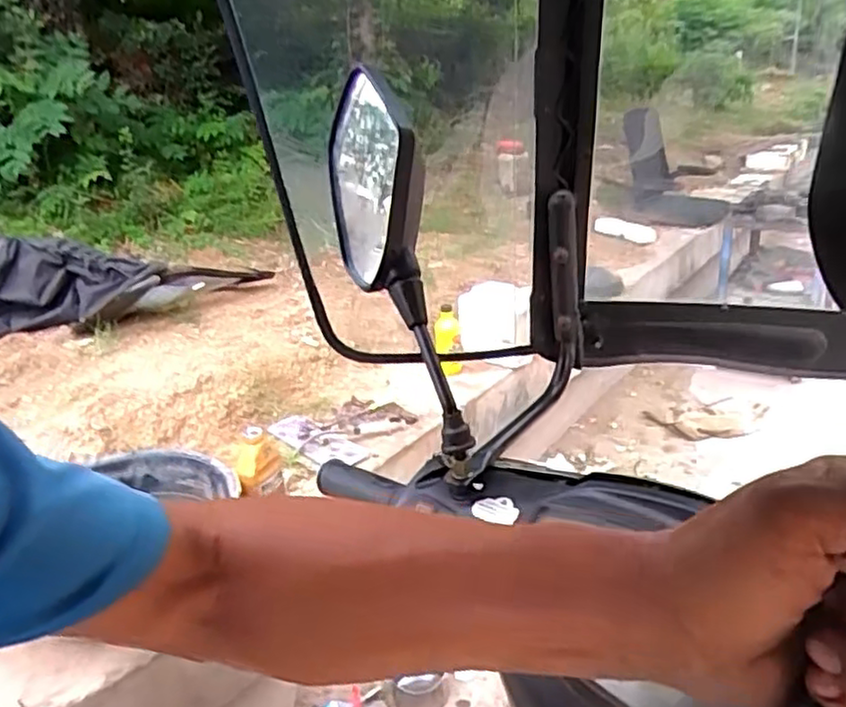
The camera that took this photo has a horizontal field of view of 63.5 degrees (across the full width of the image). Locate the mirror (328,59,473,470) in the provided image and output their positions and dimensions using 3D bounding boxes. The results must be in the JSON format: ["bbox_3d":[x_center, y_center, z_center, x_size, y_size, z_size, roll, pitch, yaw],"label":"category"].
[{"bbox_3d":[-0.020,-0.061,0.511,0.044,0.298,0.100,-15,-2,-25],"label":"mirror"}]

